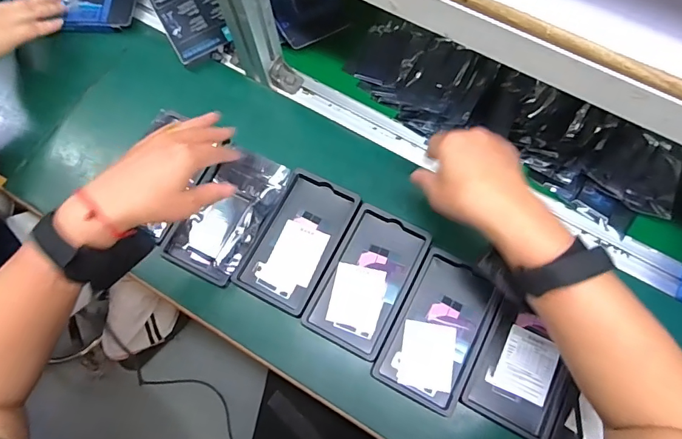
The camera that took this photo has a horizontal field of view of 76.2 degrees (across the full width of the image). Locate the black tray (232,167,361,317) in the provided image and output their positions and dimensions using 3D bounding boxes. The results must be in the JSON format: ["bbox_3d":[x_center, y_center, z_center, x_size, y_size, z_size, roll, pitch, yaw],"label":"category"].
[{"bbox_3d":[-0.052,0.024,0.517,0.092,0.014,0.157,26,74,9],"label":"black tray"}]

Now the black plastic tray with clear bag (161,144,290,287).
[{"bbox_3d":[-0.138,-0.010,0.530,0.091,0.011,0.164,26,74,9],"label":"black plastic tray with clear bag"}]

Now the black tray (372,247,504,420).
[{"bbox_3d":[0.109,0.121,0.483,0.093,0.010,0.157,26,74,9],"label":"black tray"}]

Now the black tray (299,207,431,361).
[{"bbox_3d":[0.031,0.069,0.502,0.093,0.020,0.158,26,74,9],"label":"black tray"}]

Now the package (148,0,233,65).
[{"bbox_3d":[-0.223,-0.312,0.606,0.087,0.025,0.182,-25,85,-7],"label":"package"}]

